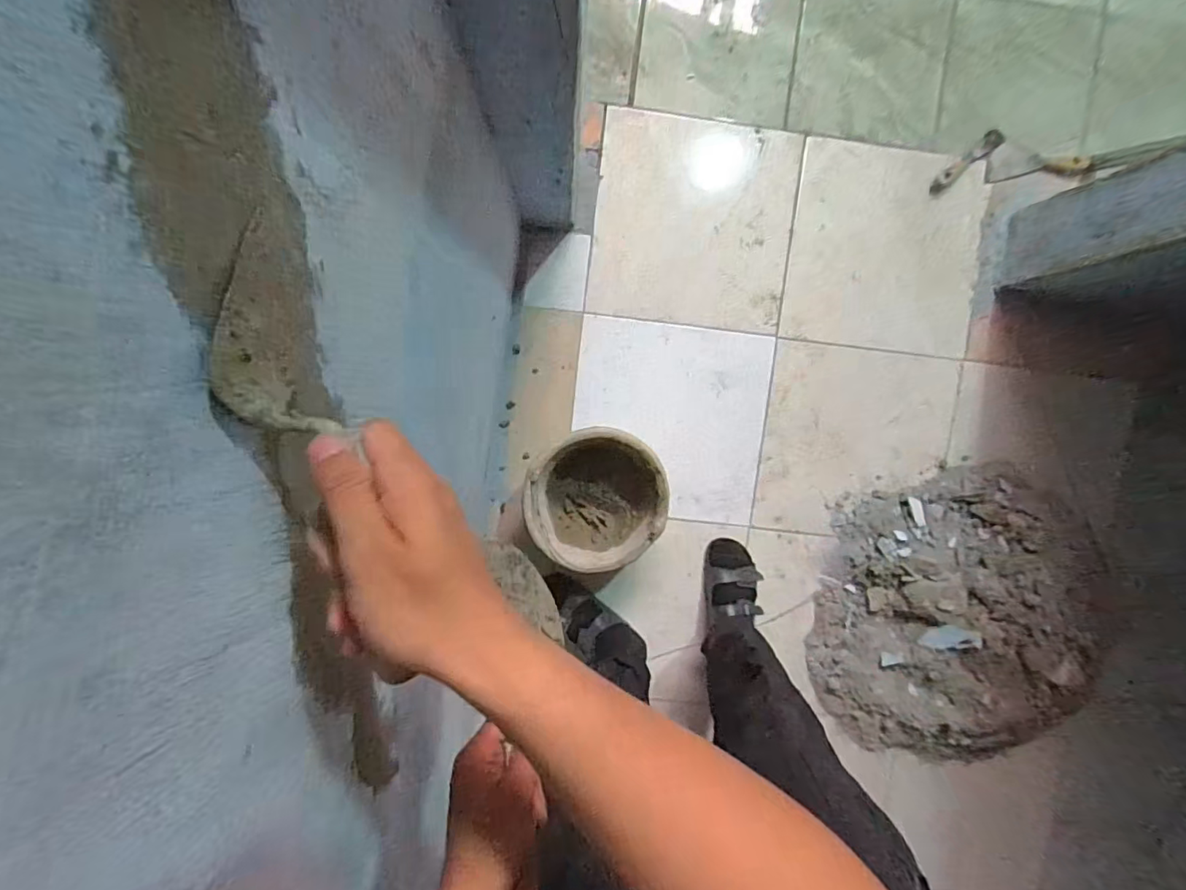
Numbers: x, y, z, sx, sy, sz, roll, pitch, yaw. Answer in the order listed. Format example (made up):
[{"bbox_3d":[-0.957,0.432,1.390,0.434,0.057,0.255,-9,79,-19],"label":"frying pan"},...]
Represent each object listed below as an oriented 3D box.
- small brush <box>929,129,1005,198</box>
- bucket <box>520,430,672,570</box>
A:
[{"bbox_3d":[0.762,-0.577,1.088,0.187,0.018,0.035,-40,97,-2],"label":"small brush"},{"bbox_3d":[0.010,0.101,1.041,0.247,0.183,0.227,0,94,-6],"label":"bucket"}]

